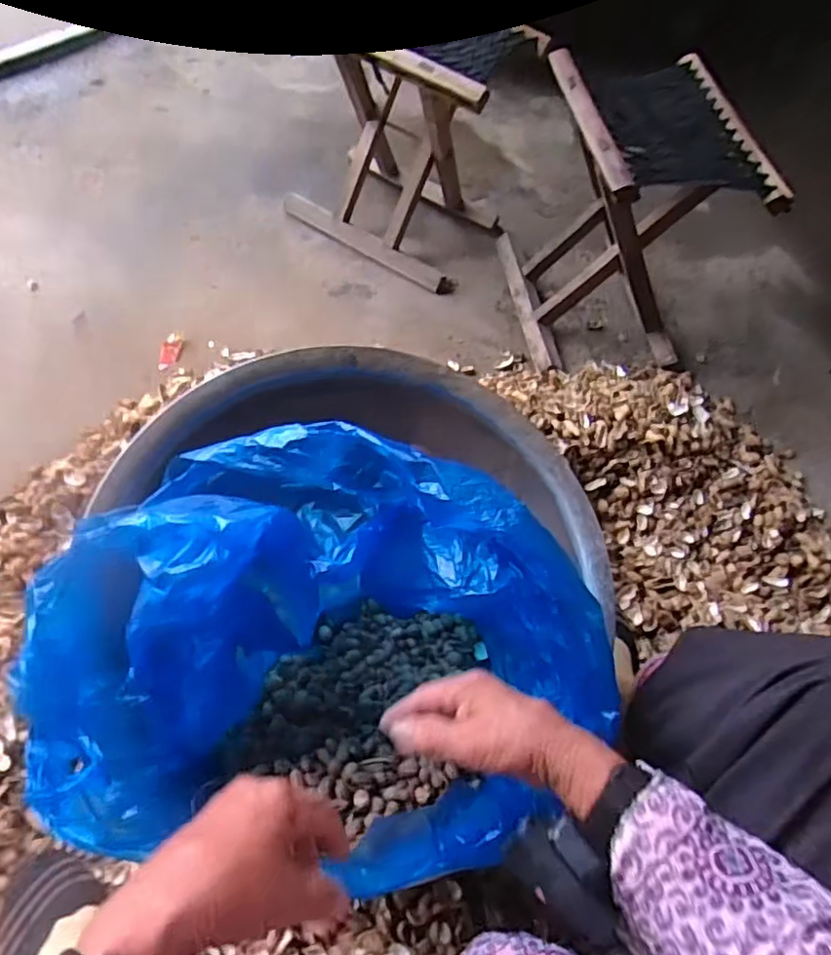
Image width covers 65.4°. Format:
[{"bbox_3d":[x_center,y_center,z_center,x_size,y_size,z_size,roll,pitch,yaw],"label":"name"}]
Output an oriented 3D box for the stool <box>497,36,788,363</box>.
[{"bbox_3d":[0.307,-0.401,0.994,0.255,0.322,0.332,-5,60,-9],"label":"stool"}]

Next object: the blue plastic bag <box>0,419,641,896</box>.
[{"bbox_3d":[-0.060,0.142,0.501,0.393,0.257,0.271,10,57,2],"label":"blue plastic bag"}]

